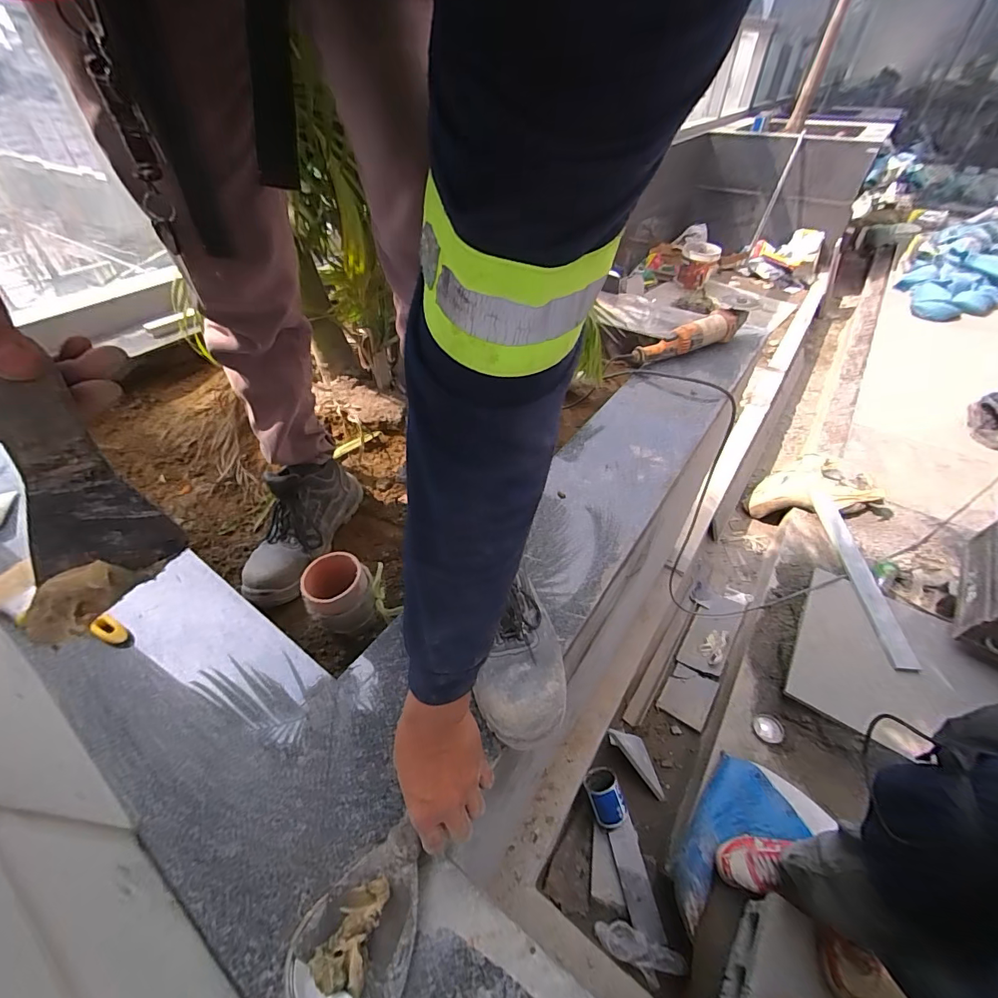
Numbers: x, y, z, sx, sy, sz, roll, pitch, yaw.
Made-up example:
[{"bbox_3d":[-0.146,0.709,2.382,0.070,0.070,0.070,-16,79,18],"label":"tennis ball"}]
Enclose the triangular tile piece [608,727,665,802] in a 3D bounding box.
[{"bbox_3d":[0.486,0.888,1.501,0.113,0.020,0.241,-14,55,-50],"label":"triangular tile piece"}]

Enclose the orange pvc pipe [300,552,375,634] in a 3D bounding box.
[{"bbox_3d":[-0.234,0.139,0.636,0.085,0.086,0.087,0,46,0],"label":"orange pvc pipe"}]

